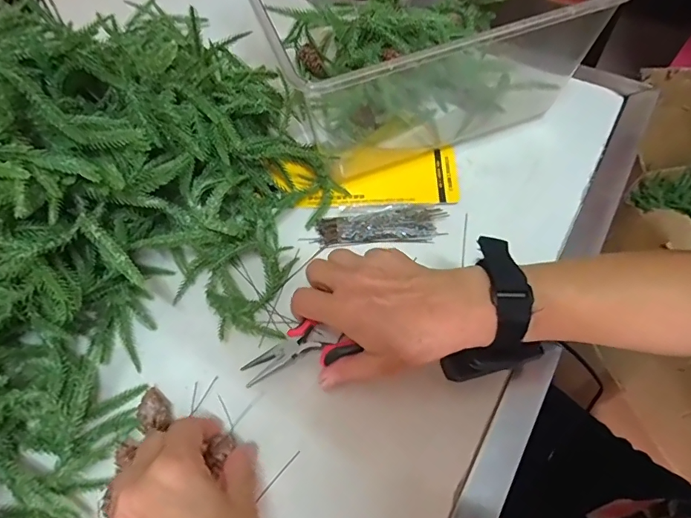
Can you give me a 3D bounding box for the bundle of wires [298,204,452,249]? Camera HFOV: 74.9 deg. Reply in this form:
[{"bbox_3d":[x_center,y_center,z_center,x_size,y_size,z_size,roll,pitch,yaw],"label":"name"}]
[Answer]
[{"bbox_3d":[0.031,-0.032,0.428,0.124,0.008,0.039,-4,61,0],"label":"bundle of wires"}]

